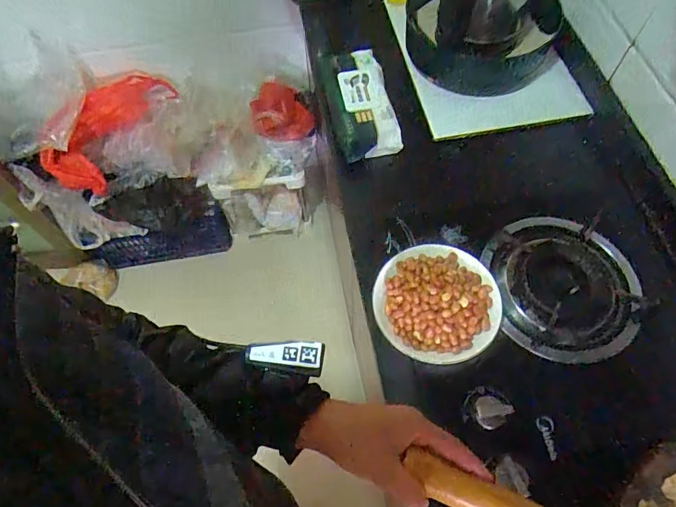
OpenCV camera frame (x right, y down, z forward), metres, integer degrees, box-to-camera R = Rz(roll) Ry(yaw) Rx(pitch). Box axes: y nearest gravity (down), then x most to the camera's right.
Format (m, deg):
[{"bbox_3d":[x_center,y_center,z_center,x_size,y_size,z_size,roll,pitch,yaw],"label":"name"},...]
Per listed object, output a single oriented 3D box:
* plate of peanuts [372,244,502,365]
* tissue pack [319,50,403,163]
[{"bbox_3d":[0.142,0.070,0.643,0.173,0.052,0.161,-2,61,3],"label":"plate of peanuts"},{"bbox_3d":[0.033,-0.288,0.849,0.113,0.071,0.262,-11,61,-2],"label":"tissue pack"}]

